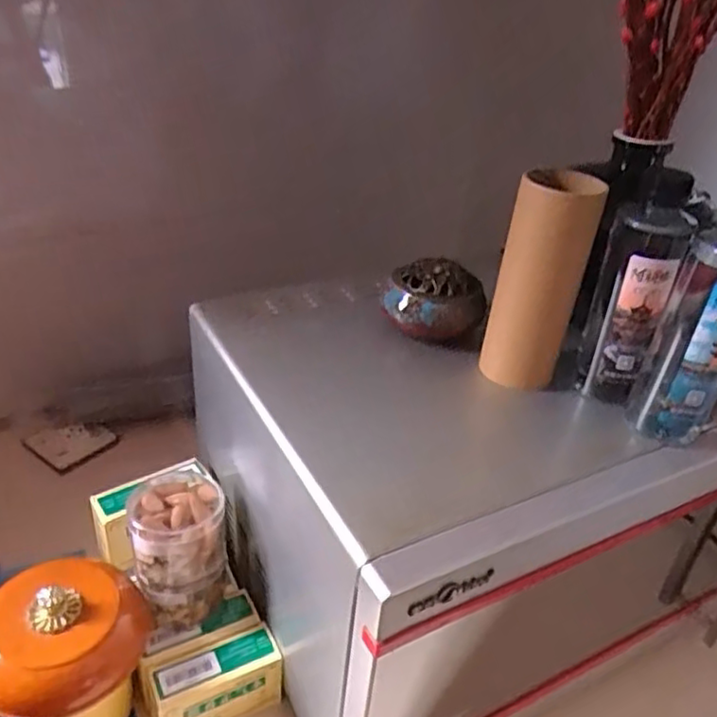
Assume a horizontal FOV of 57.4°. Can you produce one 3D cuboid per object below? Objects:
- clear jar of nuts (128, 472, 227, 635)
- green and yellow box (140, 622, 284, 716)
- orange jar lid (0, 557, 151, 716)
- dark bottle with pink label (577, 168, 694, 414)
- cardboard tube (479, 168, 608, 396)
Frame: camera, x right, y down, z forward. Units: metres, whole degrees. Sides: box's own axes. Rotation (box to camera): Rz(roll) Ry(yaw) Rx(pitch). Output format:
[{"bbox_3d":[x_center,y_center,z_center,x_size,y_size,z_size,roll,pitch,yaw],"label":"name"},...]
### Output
[{"bbox_3d":[-0.152,0.163,0.560,0.074,0.113,0.078,-7,34,-18],"label":"clear jar of nuts"},{"bbox_3d":[-0.121,0.277,0.556,0.106,0.064,0.043,-10,35,-22],"label":"green and yellow box"},{"bbox_3d":[-0.225,0.205,0.495,0.127,0.054,0.116,-18,39,-31],"label":"orange jar lid"},{"bbox_3d":[0.202,-0.044,0.484,0.052,0.168,0.039,17,34,19],"label":"dark bottle with pink label"},{"bbox_3d":[0.143,-0.061,0.513,0.060,0.165,0.063,14,34,14],"label":"cardboard tube"}]

